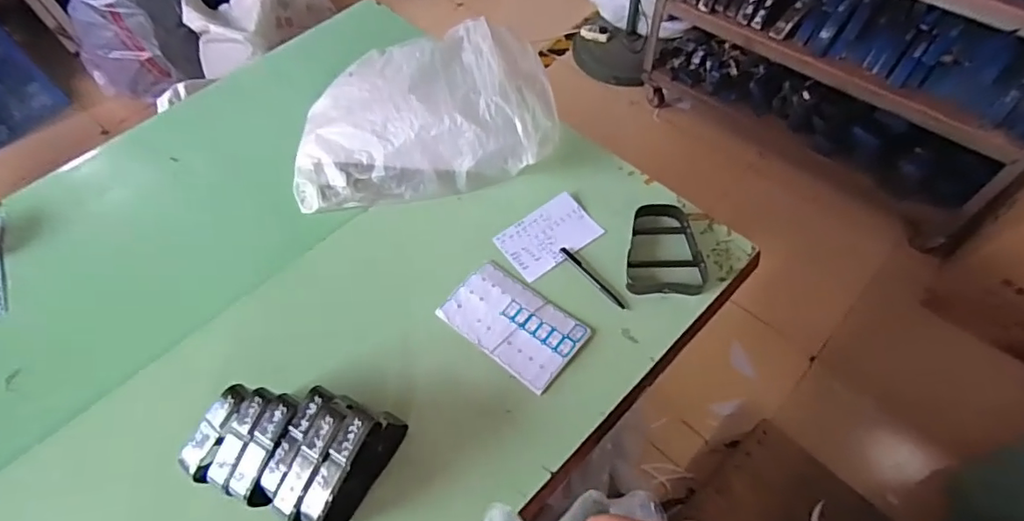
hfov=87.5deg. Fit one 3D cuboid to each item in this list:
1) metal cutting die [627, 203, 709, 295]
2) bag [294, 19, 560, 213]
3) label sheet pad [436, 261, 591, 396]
[{"bbox_3d":[0.243,-0.018,0.846,0.124,0.039,0.159,2,58,5],"label":"metal cutting die"},{"bbox_3d":[-0.160,-0.272,0.949,0.463,0.163,0.284,-6,58,0],"label":"bag"},{"bbox_3d":[0.002,0.092,0.803,0.204,0.011,0.128,36,66,23],"label":"label sheet pad"}]

